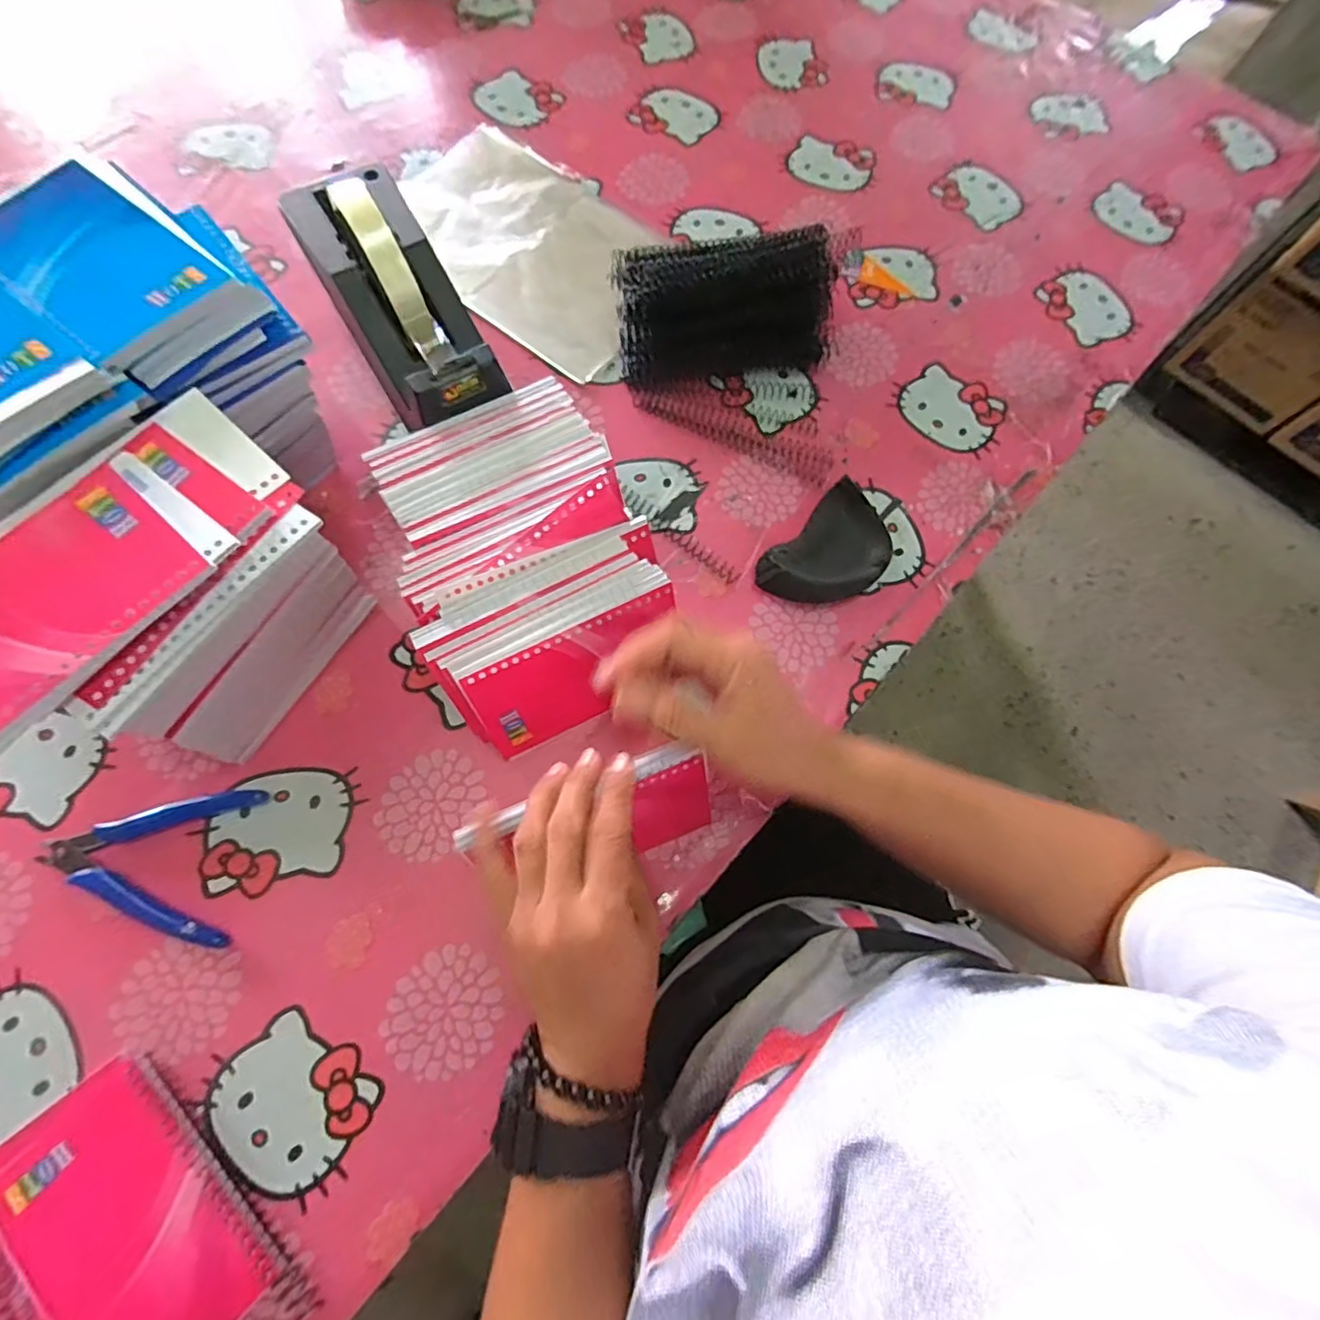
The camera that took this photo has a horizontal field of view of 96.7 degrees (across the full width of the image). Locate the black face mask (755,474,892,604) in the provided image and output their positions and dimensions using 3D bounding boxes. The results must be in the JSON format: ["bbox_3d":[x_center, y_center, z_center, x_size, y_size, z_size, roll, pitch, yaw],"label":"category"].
[{"bbox_3d":[0.121,-0.074,0.419,0.066,0.025,0.098,44,75,11],"label":"black face mask"}]

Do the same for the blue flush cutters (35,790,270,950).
[{"bbox_3d":[-0.297,0.115,0.339,0.108,0.012,0.083,6,72,0],"label":"blue flush cutters"}]

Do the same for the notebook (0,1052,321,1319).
[{"bbox_3d":[-0.265,0.280,0.287,0.096,0.015,0.163,-43,78,-14],"label":"notebook"}]

